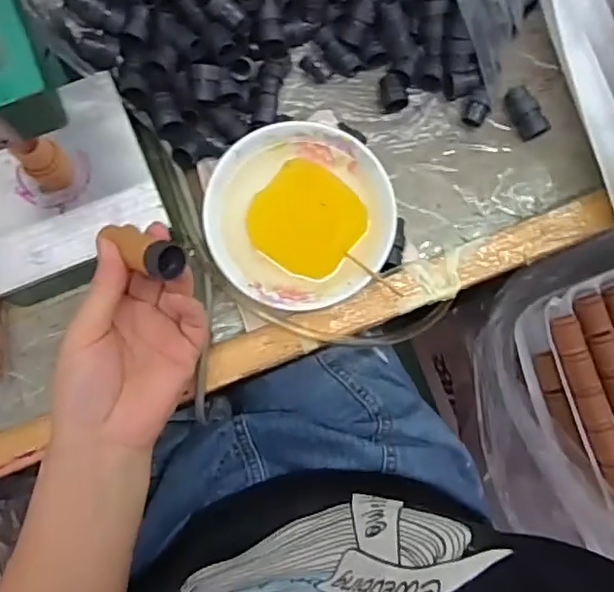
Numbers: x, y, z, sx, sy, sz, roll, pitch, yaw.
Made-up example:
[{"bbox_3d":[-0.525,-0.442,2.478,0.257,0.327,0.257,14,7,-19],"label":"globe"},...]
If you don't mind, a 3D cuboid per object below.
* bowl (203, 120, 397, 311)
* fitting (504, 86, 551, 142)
[{"bbox_3d":[-0.005,-0.057,0.454,0.130,0.033,0.131,0,83,-3],"label":"bowl"},{"bbox_3d":[0.169,-0.142,0.478,0.016,0.015,0.042,-25,85,-6],"label":"fitting"}]

